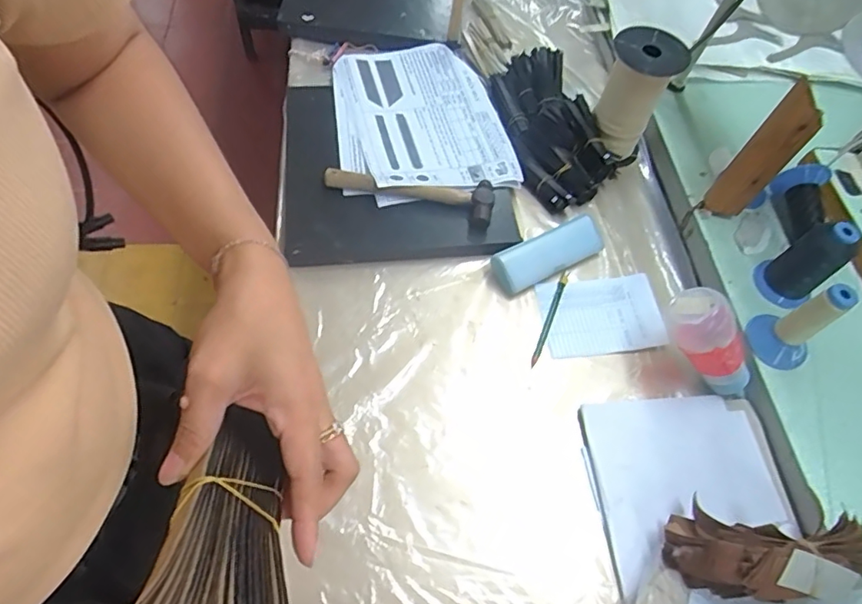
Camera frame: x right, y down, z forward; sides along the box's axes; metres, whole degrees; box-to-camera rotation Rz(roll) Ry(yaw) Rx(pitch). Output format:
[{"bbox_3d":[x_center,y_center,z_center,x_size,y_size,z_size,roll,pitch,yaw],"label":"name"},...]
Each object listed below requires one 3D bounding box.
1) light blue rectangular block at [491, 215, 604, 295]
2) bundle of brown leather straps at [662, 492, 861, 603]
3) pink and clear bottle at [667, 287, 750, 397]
[{"bbox_3d":[0.155,-0.065,0.686,0.159,0.025,0.053,-27,64,-19],"label":"light blue rectangular block"},{"bbox_3d":[0.288,0.214,0.466,0.159,0.051,0.078,-13,55,23],"label":"bundle of brown leather straps"},{"bbox_3d":[0.312,0.053,0.589,0.053,0.057,0.144,-48,116,-27],"label":"pink and clear bottle"}]

